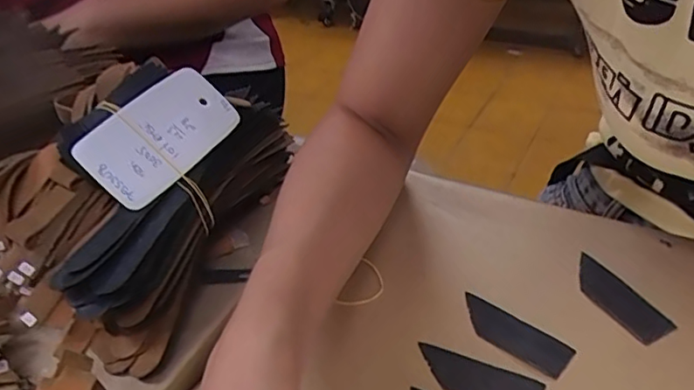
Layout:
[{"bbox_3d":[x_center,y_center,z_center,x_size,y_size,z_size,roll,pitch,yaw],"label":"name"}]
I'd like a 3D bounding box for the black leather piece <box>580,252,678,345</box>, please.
[{"bbox_3d":[0.150,0.056,0.322,0.025,0.004,0.063,-19,39,-14],"label":"black leather piece"}]

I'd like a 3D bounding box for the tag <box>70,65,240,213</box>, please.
[{"bbox_3d":[-0.114,-0.038,0.356,0.098,0.052,0.010,-50,9,-36],"label":"tag"}]

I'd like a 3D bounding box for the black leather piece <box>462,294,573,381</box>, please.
[{"bbox_3d":[0.089,0.075,0.311,0.064,0.004,0.023,27,50,37],"label":"black leather piece"}]

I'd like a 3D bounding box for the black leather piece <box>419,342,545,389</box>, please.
[{"bbox_3d":[0.066,0.094,0.291,0.064,0.004,0.022,13,43,25],"label":"black leather piece"}]

